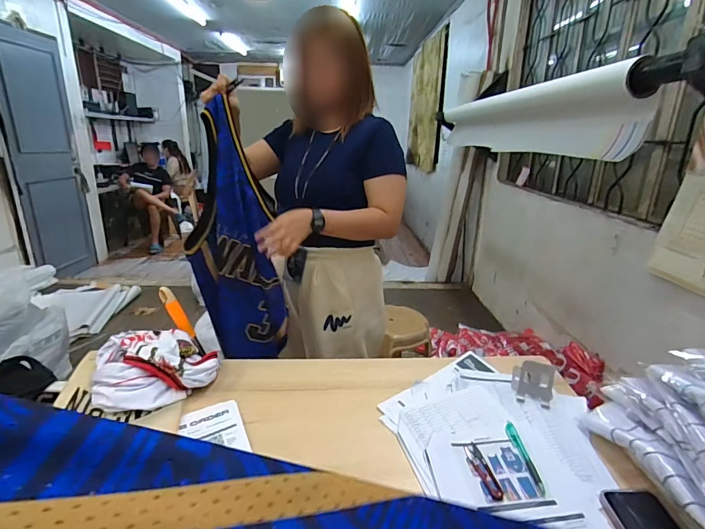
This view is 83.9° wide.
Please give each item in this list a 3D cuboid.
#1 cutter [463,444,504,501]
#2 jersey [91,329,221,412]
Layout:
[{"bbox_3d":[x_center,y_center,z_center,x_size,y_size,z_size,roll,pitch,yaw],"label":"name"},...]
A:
[{"bbox_3d":[0.209,0.328,0.625,0.026,0.012,0.098,-3,18,-14],"label":"cutter"},{"bbox_3d":[-0.399,0.195,0.810,0.229,0.076,0.213,-7,20,-24],"label":"jersey"}]

